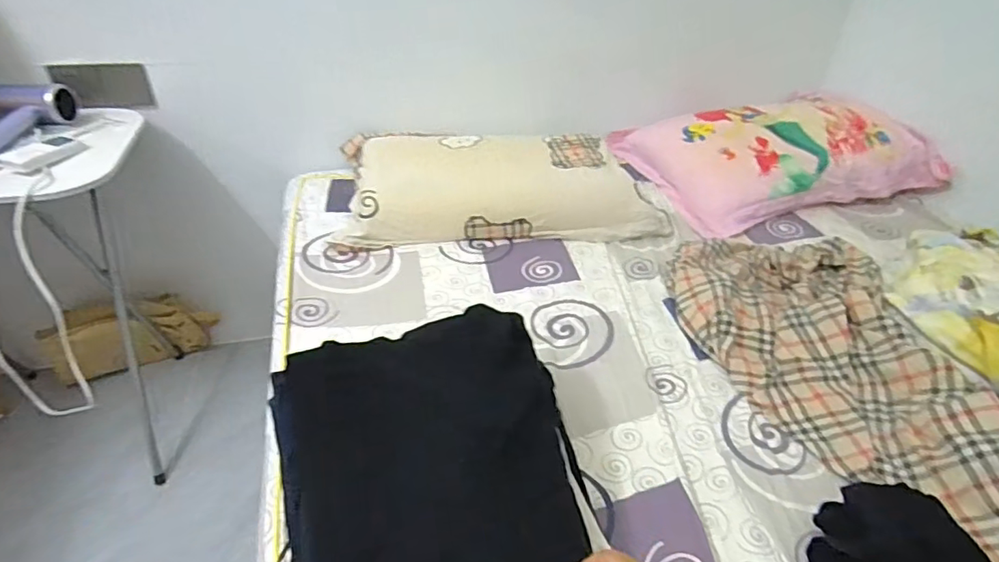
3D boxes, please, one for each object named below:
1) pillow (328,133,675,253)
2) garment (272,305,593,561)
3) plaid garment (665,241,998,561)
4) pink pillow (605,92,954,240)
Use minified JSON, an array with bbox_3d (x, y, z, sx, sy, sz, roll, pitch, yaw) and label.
[{"bbox_3d":[0.005,-0.212,1.182,0.693,0.087,0.372,-1,38,-6],"label":"pillow"},{"bbox_3d":[-0.062,0.204,0.551,0.296,0.030,0.333,-8,62,-15],"label":"garment"},{"bbox_3d":[0.584,0.139,0.742,0.385,0.091,0.830,-13,41,-21],"label":"plaid garment"},{"bbox_3d":[0.651,-0.342,1.318,0.615,0.123,0.508,-12,40,-19],"label":"pink pillow"}]

